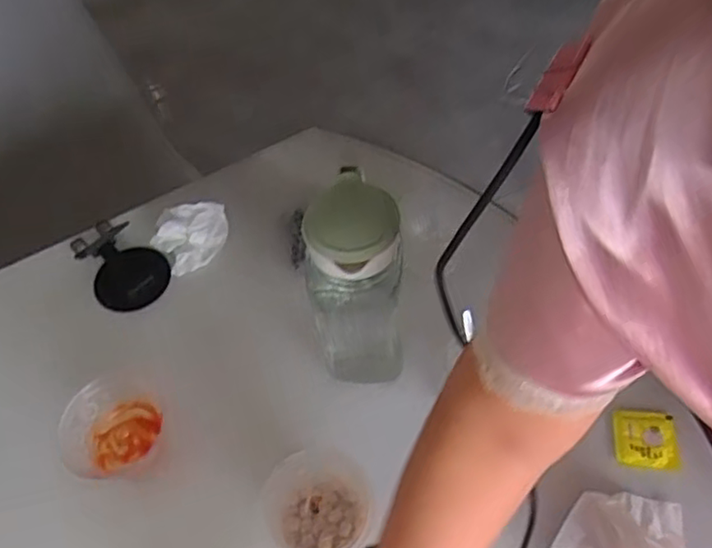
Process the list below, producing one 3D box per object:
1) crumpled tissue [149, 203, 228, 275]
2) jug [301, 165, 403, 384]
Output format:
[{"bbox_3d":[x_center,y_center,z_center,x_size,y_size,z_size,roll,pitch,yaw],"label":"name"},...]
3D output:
[{"bbox_3d":[-0.200,-0.044,0.792,0.085,0.034,0.079,-3,57,1],"label":"crumpled tissue"},{"bbox_3d":[0.006,0.014,0.628,0.096,0.253,0.118,-16,58,-7],"label":"jug"}]

